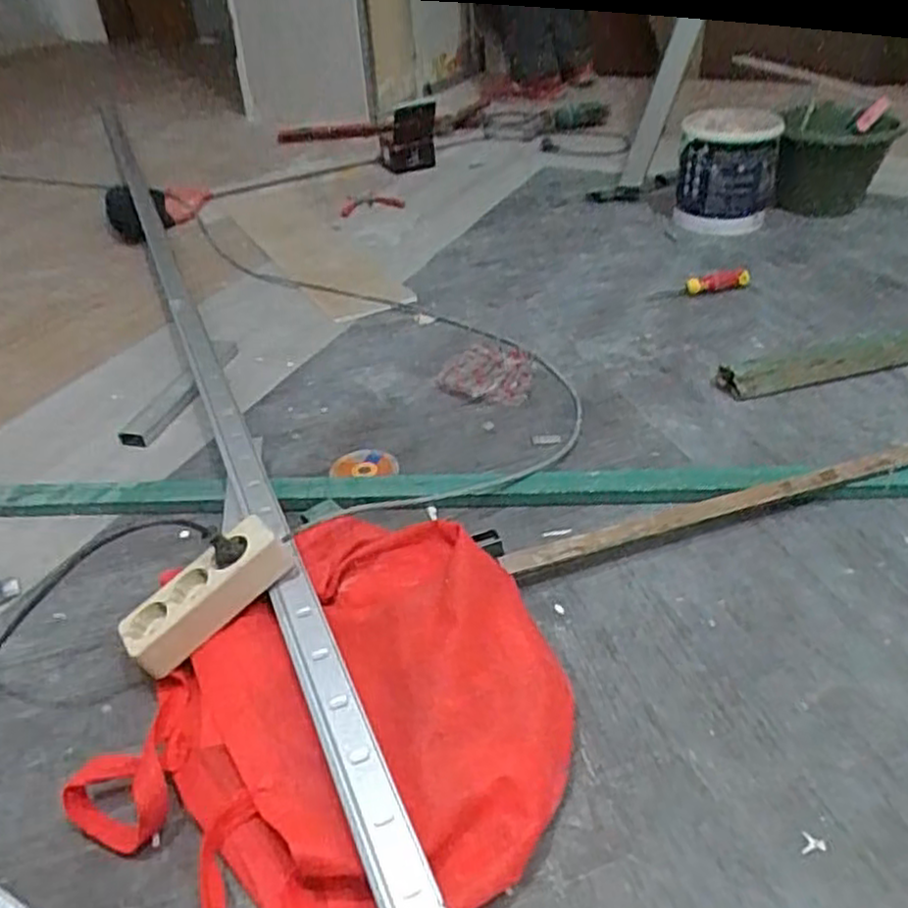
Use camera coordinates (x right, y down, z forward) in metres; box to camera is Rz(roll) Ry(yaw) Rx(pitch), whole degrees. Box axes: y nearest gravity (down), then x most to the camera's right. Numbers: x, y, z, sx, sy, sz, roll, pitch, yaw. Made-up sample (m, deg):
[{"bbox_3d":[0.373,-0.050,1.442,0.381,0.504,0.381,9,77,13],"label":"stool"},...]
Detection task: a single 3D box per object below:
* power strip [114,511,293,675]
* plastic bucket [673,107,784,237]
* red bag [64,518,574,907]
[{"bbox_3d":[-0.220,0.125,0.666,0.156,0.040,0.064,-41,47,-10],"label":"power strip"},{"bbox_3d":[0.509,-0.531,1.389,0.170,0.178,0.194,11,40,18],"label":"plastic bucket"},{"bbox_3d":[-0.086,0.203,0.584,0.337,0.091,0.337,25,46,32],"label":"red bag"}]

